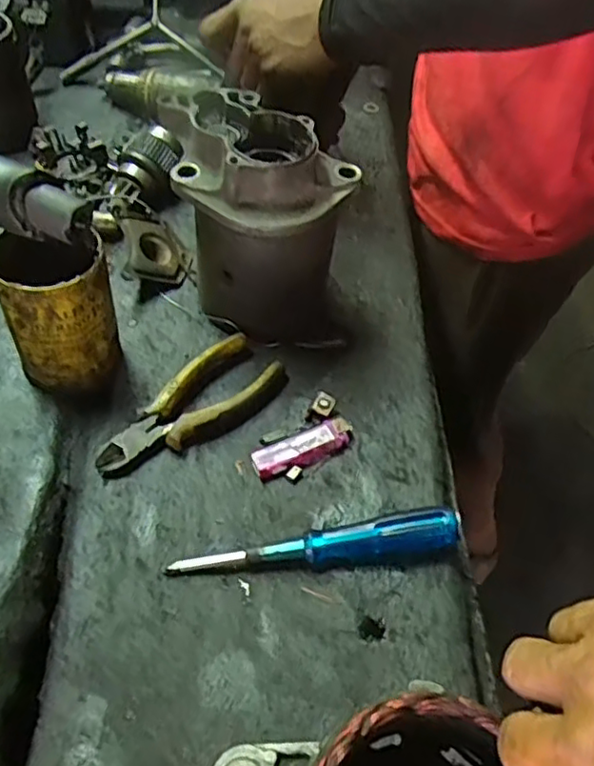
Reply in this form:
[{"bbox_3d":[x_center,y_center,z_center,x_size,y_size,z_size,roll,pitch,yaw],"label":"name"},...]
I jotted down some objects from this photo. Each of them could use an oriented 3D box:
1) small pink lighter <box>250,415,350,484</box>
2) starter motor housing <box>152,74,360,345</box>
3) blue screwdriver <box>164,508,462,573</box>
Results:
[{"bbox_3d":[0.003,0.048,0.500,0.076,0.017,0.029,-20,56,-17],"label":"small pink lighter"},{"bbox_3d":[-0.035,-0.126,0.523,0.151,0.156,0.098,21,55,14],"label":"starter motor housing"},{"bbox_3d":[0.013,0.107,0.442,0.189,0.028,0.022,-5,53,-6],"label":"blue screwdriver"}]

